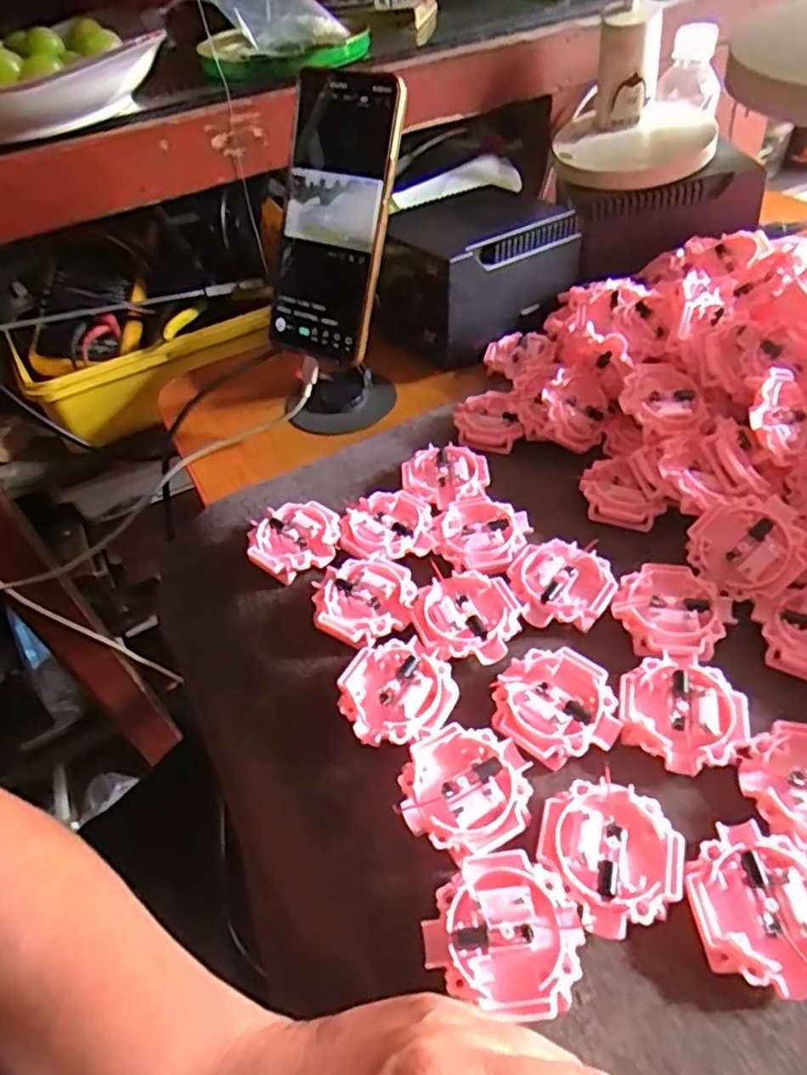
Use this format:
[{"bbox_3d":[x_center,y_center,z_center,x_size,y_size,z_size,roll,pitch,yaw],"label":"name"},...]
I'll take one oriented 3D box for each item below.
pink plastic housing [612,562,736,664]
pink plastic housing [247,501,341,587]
[{"bbox_3d":[0.134,0.036,0.332,0.052,0.009,0.056,-3,47,3],"label":"pink plastic housing"},{"bbox_3d":[-0.063,0.002,0.389,0.051,0.016,0.049,-8,47,-2],"label":"pink plastic housing"}]

